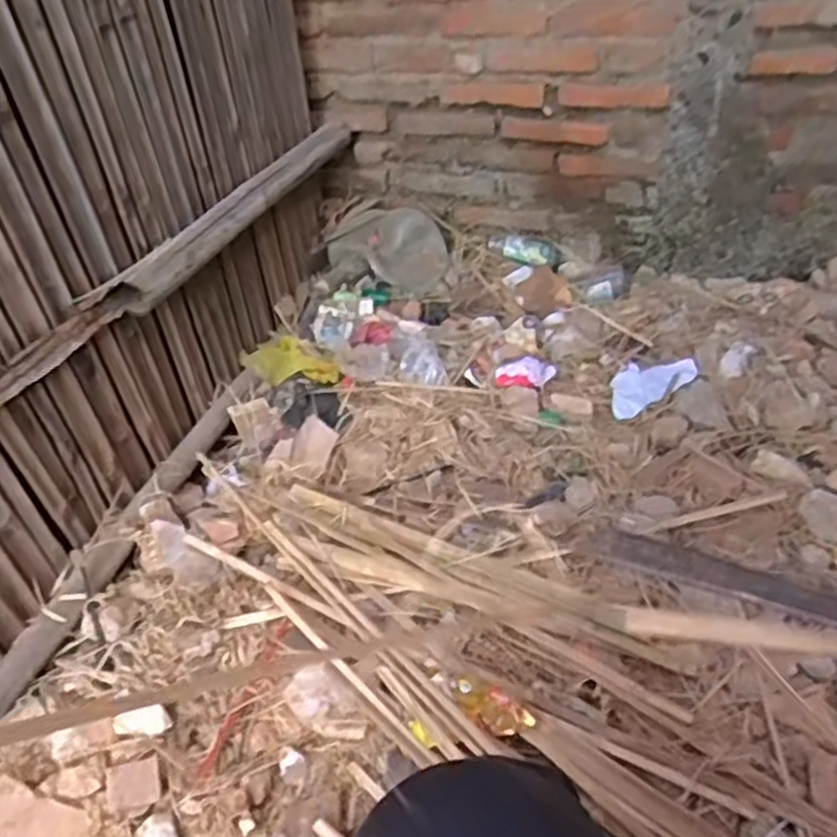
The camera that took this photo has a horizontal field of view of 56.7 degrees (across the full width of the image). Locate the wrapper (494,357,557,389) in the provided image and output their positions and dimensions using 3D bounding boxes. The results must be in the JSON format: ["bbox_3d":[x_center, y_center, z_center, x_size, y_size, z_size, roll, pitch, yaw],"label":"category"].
[{"bbox_3d":[0.190,-0.083,1.374,0.105,0.032,0.068,2,42,8],"label":"wrapper"}]

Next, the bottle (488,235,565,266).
[{"bbox_3d":[0.227,-0.362,1.666,0.163,0.053,0.054,16,45,21],"label":"bottle"}]

